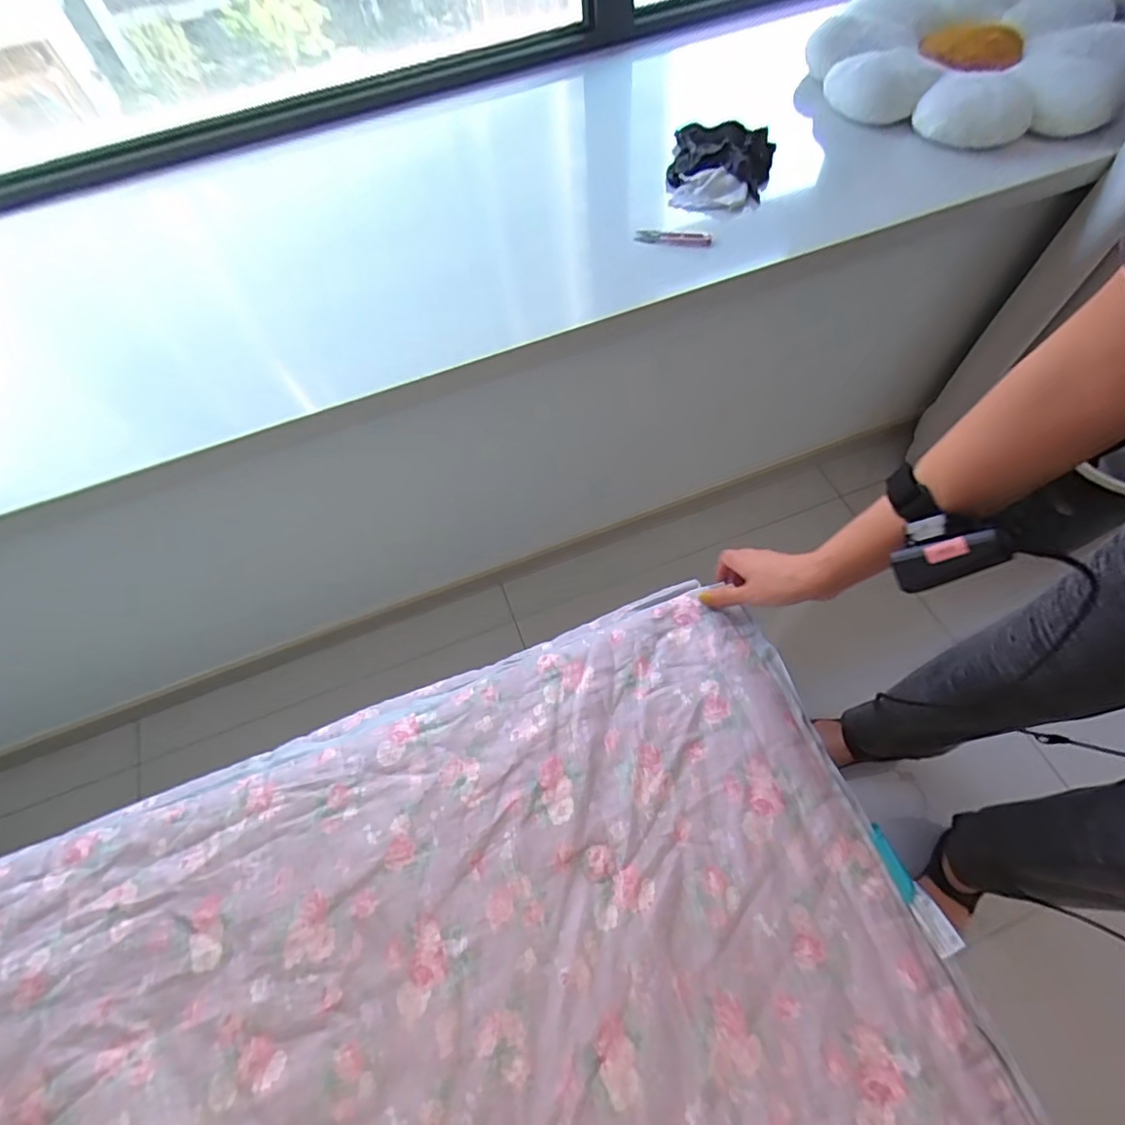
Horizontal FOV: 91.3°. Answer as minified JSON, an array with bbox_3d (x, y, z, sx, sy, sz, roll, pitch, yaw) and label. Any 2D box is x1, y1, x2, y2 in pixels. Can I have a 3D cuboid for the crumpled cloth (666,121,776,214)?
[{"bbox_3d":[0.222,-0.567,0.783,0.145,0.052,0.161,13,64,12],"label":"crumpled cloth"}]

